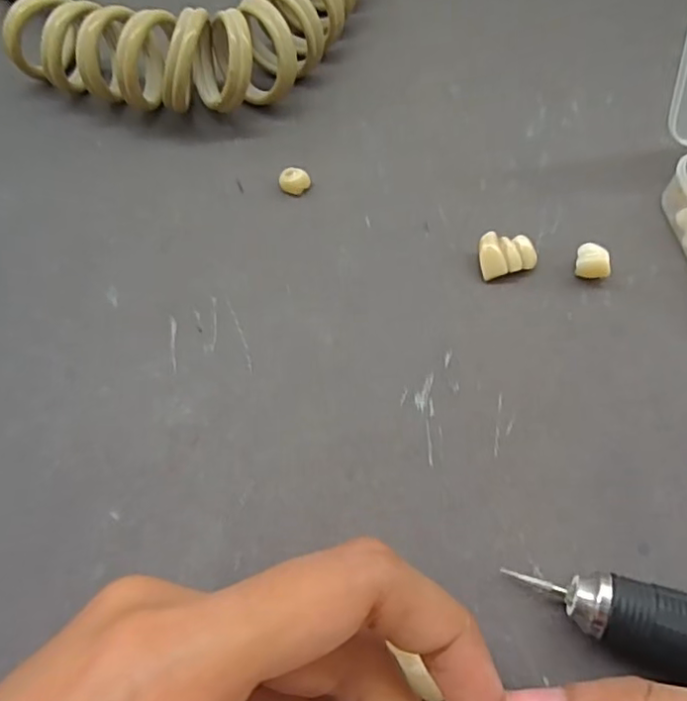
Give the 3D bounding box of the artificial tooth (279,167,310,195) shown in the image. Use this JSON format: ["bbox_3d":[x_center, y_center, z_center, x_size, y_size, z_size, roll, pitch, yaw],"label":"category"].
[{"bbox_3d":[-0.018,-0.062,0.216,0.011,0.007,0.007,-4,65,1],"label":"artificial tooth"}]

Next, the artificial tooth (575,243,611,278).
[{"bbox_3d":[0.083,-0.029,0.195,0.011,0.011,0.009,6,66,5],"label":"artificial tooth"}]

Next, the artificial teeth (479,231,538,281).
[{"bbox_3d":[0.054,-0.032,0.197,0.019,0.008,0.013,-15,66,-4],"label":"artificial teeth"}]

